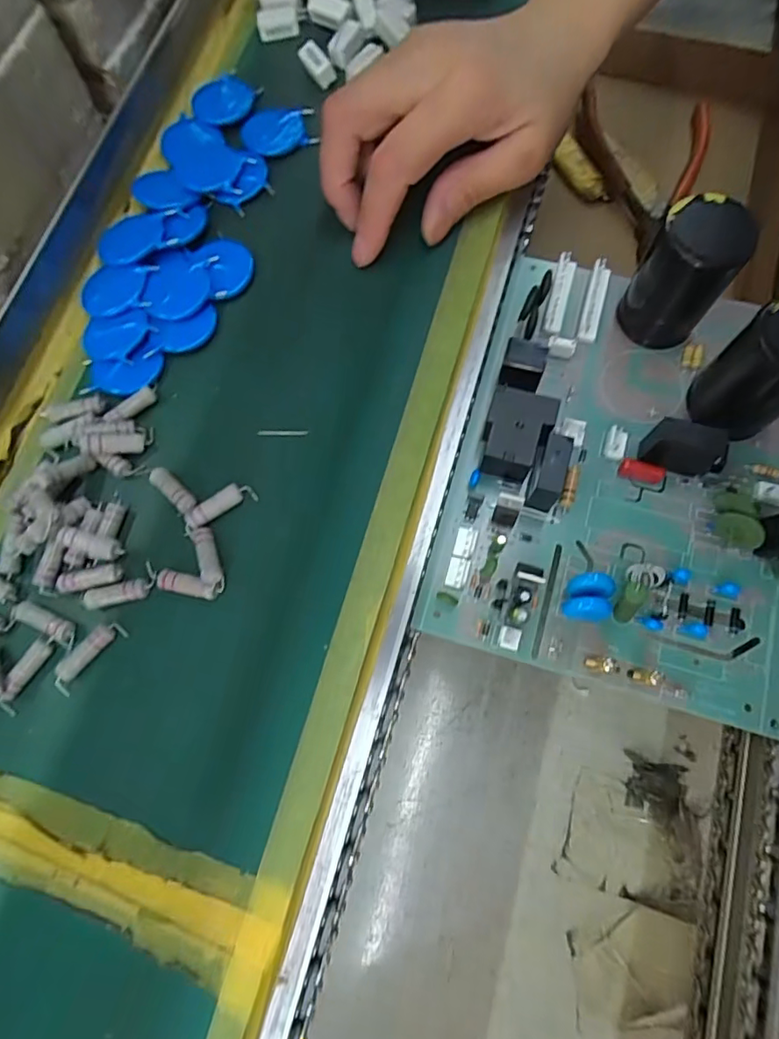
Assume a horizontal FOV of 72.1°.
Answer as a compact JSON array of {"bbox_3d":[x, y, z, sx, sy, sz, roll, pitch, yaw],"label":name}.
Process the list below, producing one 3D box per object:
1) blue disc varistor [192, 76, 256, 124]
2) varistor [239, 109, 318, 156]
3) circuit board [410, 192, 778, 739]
[{"bbox_3d":[-0.090,-0.227,0.288,0.032,0.004,0.033,0,75,2],"label":"blue disc varistor"},{"bbox_3d":[-0.058,-0.205,0.280,0.038,0.004,0.031,-15,75,-2],"label":"varistor"},{"bbox_3d":[0.102,-0.030,0.204,0.141,0.054,0.182,16,76,6],"label":"circuit board"}]

